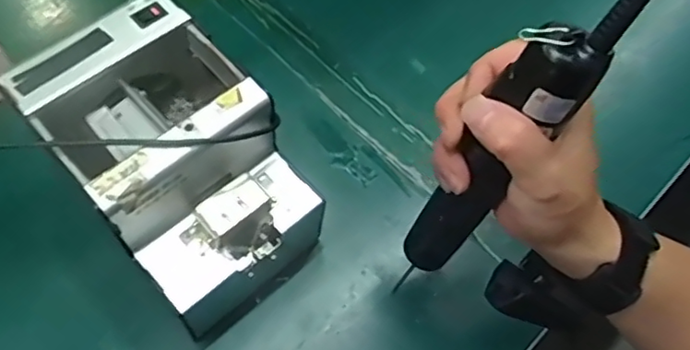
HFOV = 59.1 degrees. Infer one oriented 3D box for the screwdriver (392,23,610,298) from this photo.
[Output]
[{"bbox_3d":[0.080,-0.002,0.359,0.032,0.211,0.036,-19,63,-28],"label":"screwdriver"}]

